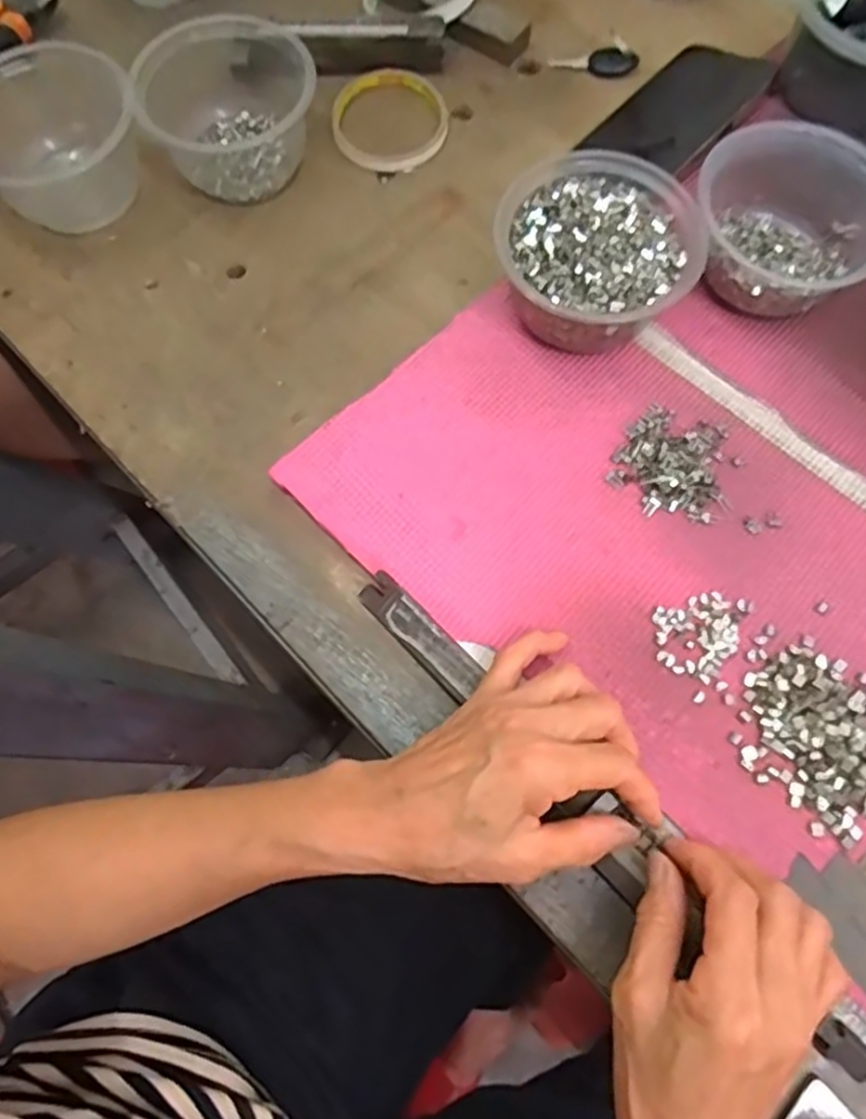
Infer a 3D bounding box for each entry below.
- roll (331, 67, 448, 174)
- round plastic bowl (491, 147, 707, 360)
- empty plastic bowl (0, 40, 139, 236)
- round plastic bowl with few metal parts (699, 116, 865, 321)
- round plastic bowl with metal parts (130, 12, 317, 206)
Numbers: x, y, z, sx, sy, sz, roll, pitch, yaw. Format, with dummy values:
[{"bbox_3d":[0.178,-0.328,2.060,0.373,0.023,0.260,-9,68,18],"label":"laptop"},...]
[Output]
[{"bbox_3d":[-0.031,-0.316,0.522,0.083,0.011,0.087,-1,71,2],"label":"roll"},{"bbox_3d":[0.098,-0.178,0.436,0.111,0.059,0.109,-1,71,2],"label":"round plastic bowl"},{"bbox_3d":[-0.251,-0.274,0.482,0.122,0.062,0.111,-15,71,-3],"label":"empty plastic bowl"},{"bbox_3d":[0.210,-0.196,0.435,0.111,0.070,0.091,12,72,6],"label":"round plastic bowl with few metal parts"},{"bbox_3d":[-0.140,-0.312,0.492,0.110,0.064,0.120,-1,71,2],"label":"round plastic bowl with metal parts"}]

